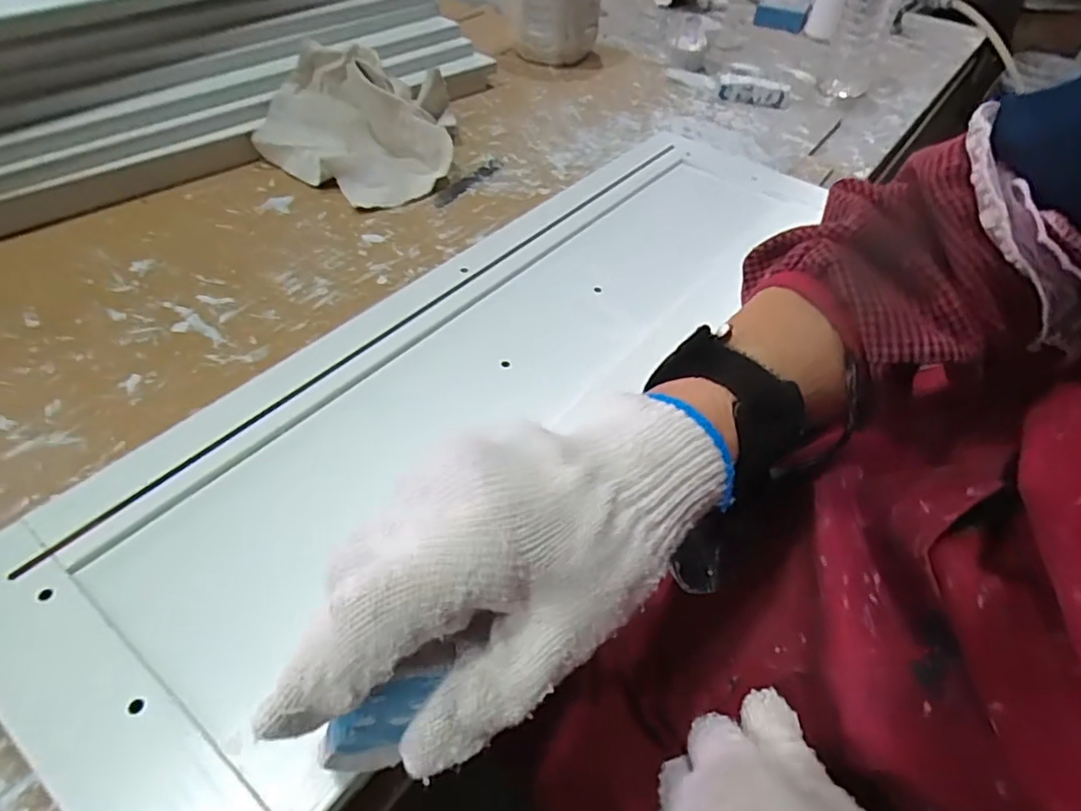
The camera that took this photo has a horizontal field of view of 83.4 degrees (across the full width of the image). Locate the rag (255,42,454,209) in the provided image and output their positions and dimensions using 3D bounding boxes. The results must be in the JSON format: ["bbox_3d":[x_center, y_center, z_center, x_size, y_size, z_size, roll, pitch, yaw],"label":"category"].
[{"bbox_3d":[-0.149,-0.232,0.494,0.156,0.064,0.174,-5,48,-9],"label":"rag"}]

